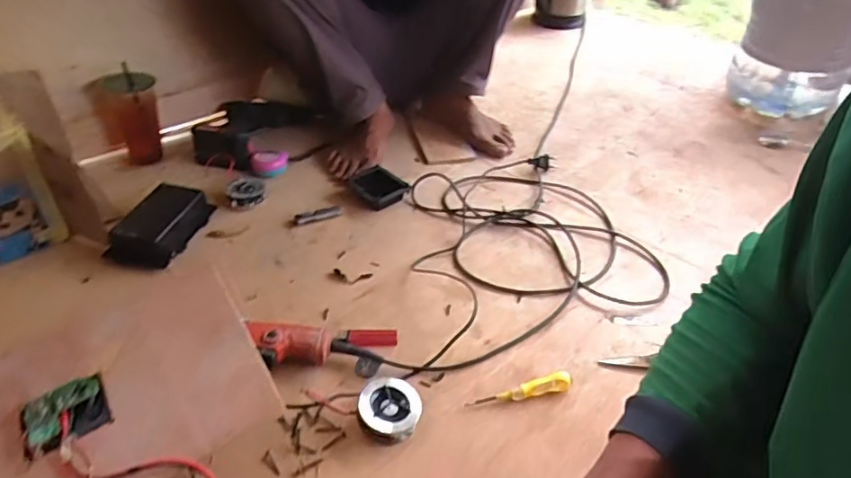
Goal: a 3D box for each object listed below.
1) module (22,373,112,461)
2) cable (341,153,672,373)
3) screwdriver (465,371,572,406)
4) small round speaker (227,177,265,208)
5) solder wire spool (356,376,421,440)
[{"bbox_3d":[-0.367,0.178,0.574,0.074,0.021,0.071,-23,47,-27],"label":"module"},{"bbox_3d":[0.086,-0.007,0.942,0.514,0.035,0.403,-13,42,-19],"label":"cable"},{"bbox_3d":[0.118,0.189,0.693,0.130,0.025,0.020,-9,41,-15],"label":"screwdriver"},{"bbox_3d":[-0.315,-0.084,0.994,0.065,0.033,0.059,-15,43,-21],"label":"small round speaker"},{"bbox_3d":[-0.041,0.197,0.661,0.071,0.032,0.067,2,39,-2],"label":"solder wire spool"}]

